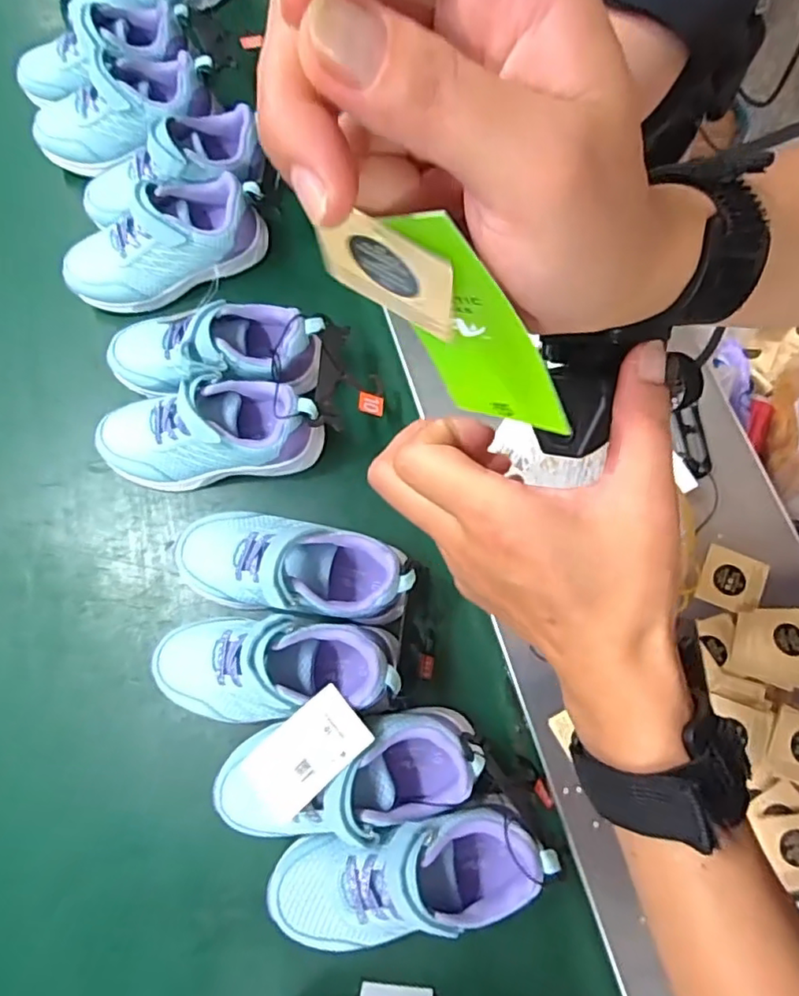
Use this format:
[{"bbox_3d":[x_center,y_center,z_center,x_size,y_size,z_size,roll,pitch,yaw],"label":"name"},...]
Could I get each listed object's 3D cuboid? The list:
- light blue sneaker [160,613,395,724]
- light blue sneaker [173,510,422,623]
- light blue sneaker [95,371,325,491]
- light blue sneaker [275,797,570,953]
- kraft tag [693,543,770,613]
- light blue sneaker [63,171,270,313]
[{"bbox_3d":[-0.092,0.125,0.439,0.178,0.085,0.073,4,72,4],"label":"light blue sneaker"},{"bbox_3d":[-0.083,0.052,0.465,0.185,0.081,0.075,8,72,5],"label":"light blue sneaker"},{"bbox_3d":[-0.159,-0.055,0.504,0.185,0.084,0.066,-6,72,0],"label":"light blue sneaker"},{"bbox_3d":[0.008,0.253,0.398,0.189,0.083,0.072,-13,72,-2],"label":"light blue sneaker"},{"bbox_3d":[0.247,0.062,0.444,0.042,0.004,0.043,22,78,13],"label":"kraft tag"},{"bbox_3d":[-0.222,-0.238,0.557,0.191,0.066,0.077,-16,72,-3],"label":"light blue sneaker"}]

